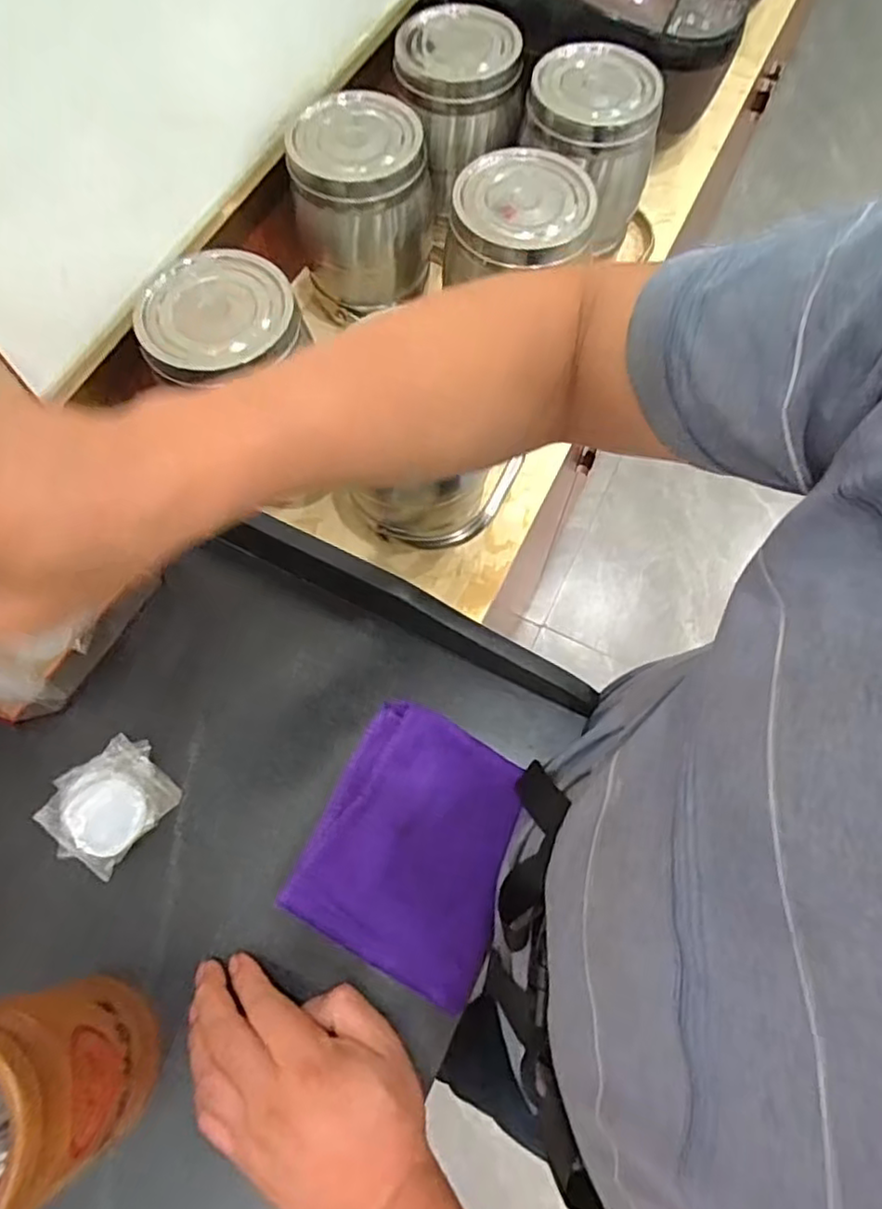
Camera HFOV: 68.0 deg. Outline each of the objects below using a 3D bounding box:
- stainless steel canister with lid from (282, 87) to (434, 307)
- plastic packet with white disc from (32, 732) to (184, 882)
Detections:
[{"bbox_3d":[-0.079,-0.409,0.670,0.130,0.152,0.110,-5,68,-2],"label":"stainless steel canister with lid"},{"bbox_3d":[-0.234,0.140,0.463,0.082,0.028,0.076,-40,74,-15],"label":"plastic packet with white disc"}]

